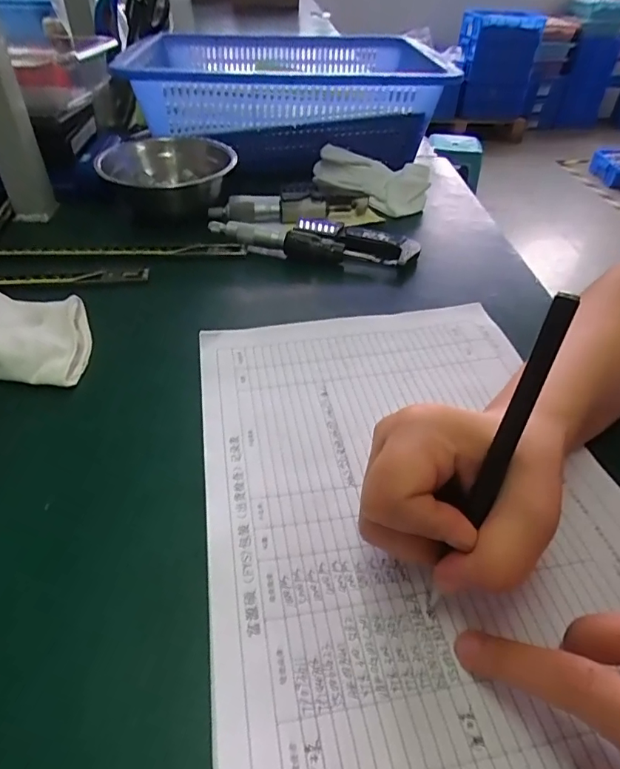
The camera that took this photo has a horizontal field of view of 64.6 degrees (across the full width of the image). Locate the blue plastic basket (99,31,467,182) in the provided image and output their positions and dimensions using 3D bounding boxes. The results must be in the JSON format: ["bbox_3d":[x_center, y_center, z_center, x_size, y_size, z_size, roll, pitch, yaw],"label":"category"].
[{"bbox_3d":[-0.030,-0.334,0.583,0.311,0.106,0.248,2,42,-1],"label":"blue plastic basket"}]

